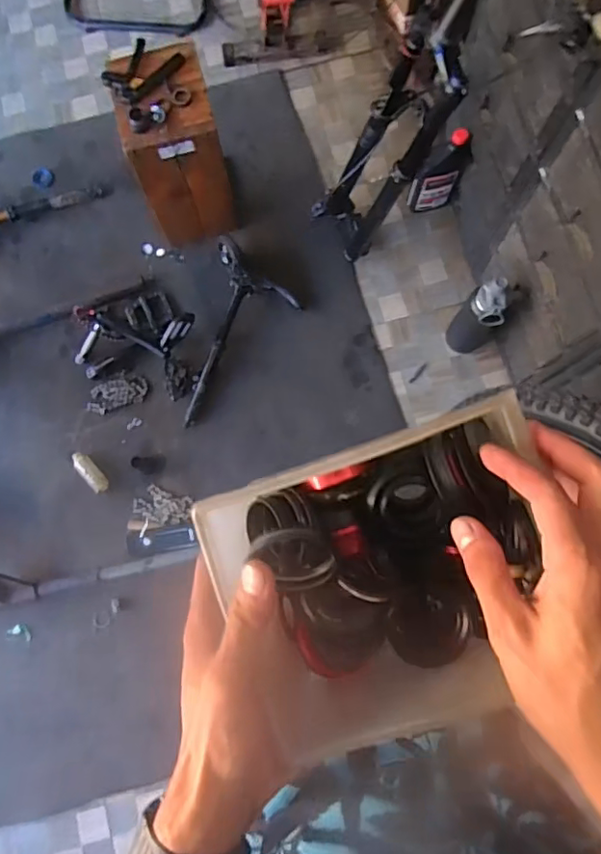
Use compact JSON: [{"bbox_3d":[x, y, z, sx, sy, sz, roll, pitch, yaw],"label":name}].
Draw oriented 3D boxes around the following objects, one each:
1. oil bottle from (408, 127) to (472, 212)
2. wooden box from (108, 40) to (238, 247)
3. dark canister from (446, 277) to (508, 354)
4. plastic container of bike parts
[{"bbox_3d":[0.343,-0.627,1.407,0.118,0.250,0.055,-6,80,0],"label":"oil bottle"},{"bbox_3d":[-0.284,-0.632,1.325,0.196,0.418,0.223,-15,80,-1],"label":"wooden box"},{"bbox_3d":[0.416,-0.251,1.323,0.097,0.302,0.089,0,80,1],"label":"dark canister"},{"bbox_3d":[0.060,0.095,0.357,0.190,0.085,0.167,-18,81,-4],"label":"plastic container of bike parts"}]

